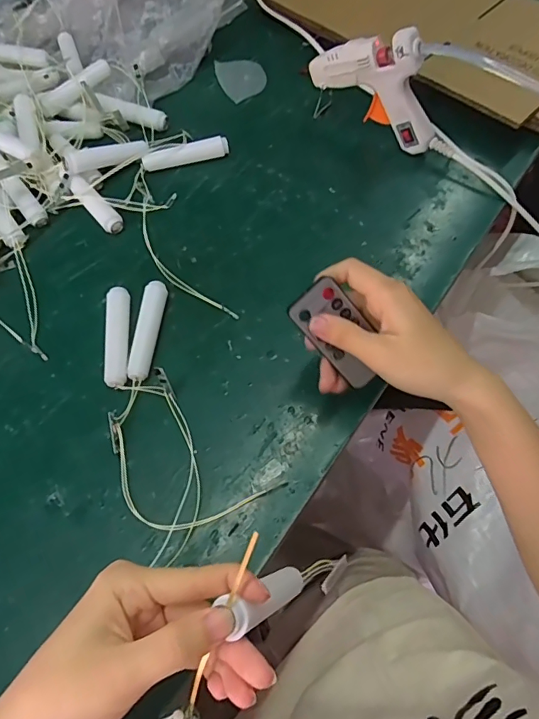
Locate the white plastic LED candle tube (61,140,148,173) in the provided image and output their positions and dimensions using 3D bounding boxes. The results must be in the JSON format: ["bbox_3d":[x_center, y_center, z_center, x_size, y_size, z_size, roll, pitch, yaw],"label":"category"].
[{"bbox_3d":[-0.162,-0.204,0.475,0.085,0.016,0.021,-27,65,-25],"label":"white plastic LED candle tube"}]

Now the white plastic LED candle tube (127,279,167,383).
[{"bbox_3d":[-0.103,-0.025,0.400,0.019,0.014,0.089,5,63,4],"label":"white plastic LED candle tube"}]

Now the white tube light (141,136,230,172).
[{"bbox_3d":[-0.087,-0.213,0.493,0.089,0.017,0.015,-17,64,-7],"label":"white tube light"}]

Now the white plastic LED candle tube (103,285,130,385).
[{"bbox_3d":[-0.128,-0.019,0.401,0.021,0.016,0.090,-6,63,-1],"label":"white plastic LED candle tube"}]

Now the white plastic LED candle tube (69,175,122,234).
[{"bbox_3d":[-0.168,-0.151,0.461,0.021,0.023,0.071,-35,67,-15],"label":"white plastic LED candle tube"}]

